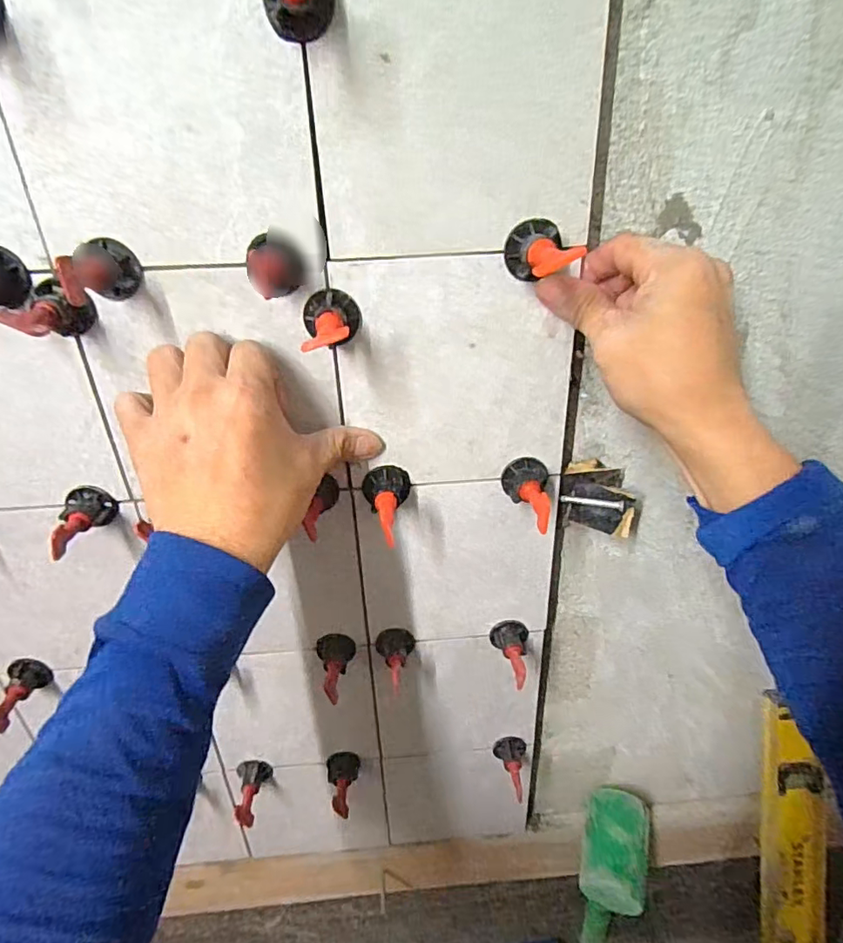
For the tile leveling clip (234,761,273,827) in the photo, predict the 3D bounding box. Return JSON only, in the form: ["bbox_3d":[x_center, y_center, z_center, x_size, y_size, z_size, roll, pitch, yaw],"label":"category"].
[{"bbox_3d":[-0.159,0.298,0.489,0.029,0.028,0.050,0,49,4],"label":"tile leveling clip"}]

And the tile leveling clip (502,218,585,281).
[{"bbox_3d":[0.066,-0.118,0.287,0.030,0.030,0.046,-4,28,-4],"label":"tile leveling clip"}]

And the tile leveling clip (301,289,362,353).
[{"bbox_3d":[-0.049,-0.080,0.292,0.033,0.029,0.057,-5,28,-6],"label":"tile leveling clip"}]

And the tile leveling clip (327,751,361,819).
[{"bbox_3d":[-0.072,0.290,0.492,0.030,0.028,0.046,-4,28,-5],"label":"tile leveling clip"}]

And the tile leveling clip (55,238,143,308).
[{"bbox_3d":[-0.165,-0.103,0.276,0.030,0.030,0.045,-10,29,-15],"label":"tile leveling clip"}]

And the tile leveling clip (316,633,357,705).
[{"bbox_3d":[-0.065,0.157,0.420,0.030,0.028,0.055,-7,29,-11],"label":"tile leveling clip"}]

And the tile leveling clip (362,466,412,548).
[{"bbox_3d":[-0.023,0.022,0.347,0.032,0.027,0.056,-3,28,-2],"label":"tile leveling clip"}]

